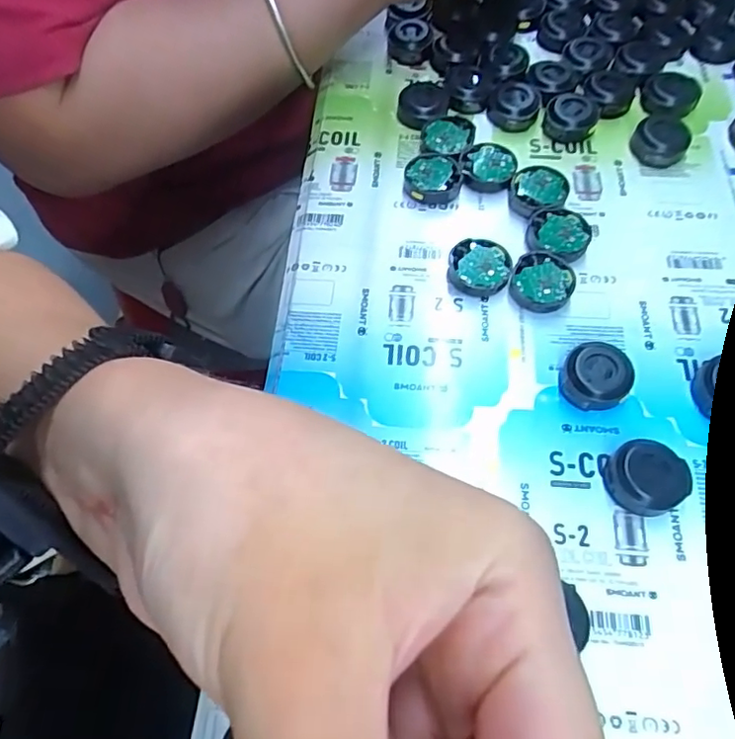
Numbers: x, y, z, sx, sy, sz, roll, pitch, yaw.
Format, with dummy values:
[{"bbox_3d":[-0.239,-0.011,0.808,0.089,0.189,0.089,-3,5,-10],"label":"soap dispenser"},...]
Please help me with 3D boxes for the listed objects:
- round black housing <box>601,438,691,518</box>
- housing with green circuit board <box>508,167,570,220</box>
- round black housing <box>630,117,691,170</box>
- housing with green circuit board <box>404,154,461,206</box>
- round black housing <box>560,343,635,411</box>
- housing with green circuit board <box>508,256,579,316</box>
[{"bbox_3d":[0.114,0.043,0.238,0.029,0.016,0.029,-1,61,2],"label":"round black housing"},{"bbox_3d":[0.091,-0.094,0.315,0.031,0.011,0.028,-20,62,-8],"label":"housing with green circuit board"},{"bbox_3d":[0.165,-0.129,0.329,0.029,0.012,0.032,27,66,17],"label":"round black housing"},{"bbox_3d":[0.036,-0.105,0.324,0.028,0.011,0.028,-8,61,-1],"label":"housing with green circuit board"},{"bbox_3d":[0.102,0.004,0.262,0.028,0.015,0.028,-1,61,2],"label":"round black housing"},{"bbox_3d":[0.086,-0.042,0.288,0.029,0.011,0.030,-1,61,2],"label":"housing with green circuit board"}]

